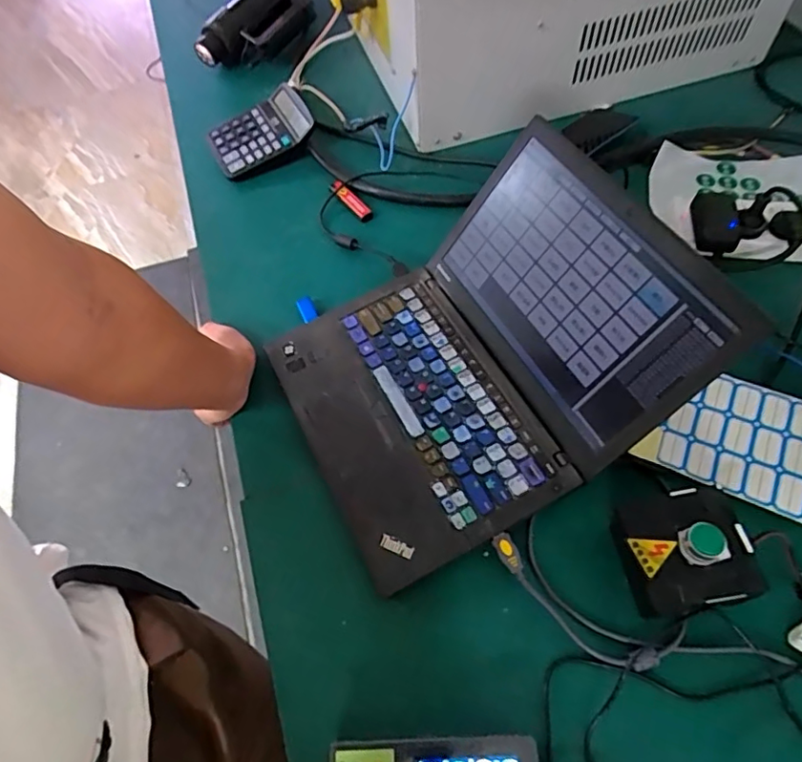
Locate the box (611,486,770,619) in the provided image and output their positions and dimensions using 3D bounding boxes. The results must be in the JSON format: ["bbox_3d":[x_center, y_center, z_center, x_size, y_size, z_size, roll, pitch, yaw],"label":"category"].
[{"bbox_3d":[0.228,0.136,0.462,0.092,0.074,0.104,-10,60,-1],"label":"box"}]

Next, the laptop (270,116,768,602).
[{"bbox_3d":[0.064,-0.035,0.529,0.349,0.154,0.305,-28,62,-11],"label":"laptop"}]

